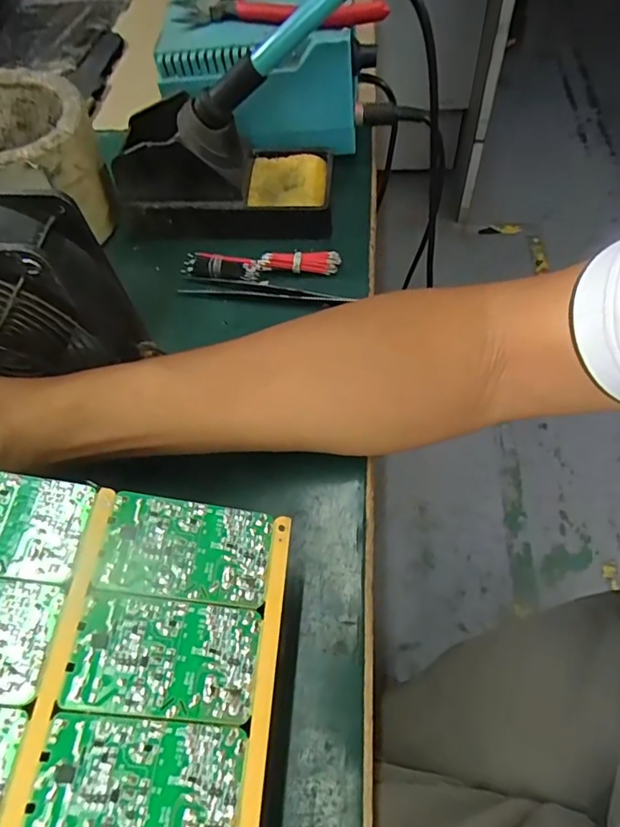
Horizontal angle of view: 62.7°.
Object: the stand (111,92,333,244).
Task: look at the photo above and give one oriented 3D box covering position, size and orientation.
[{"bbox_3d":[-0.060,-0.176,0.359,0.142,0.080,0.069,-1,60,5],"label":"stand"}]

